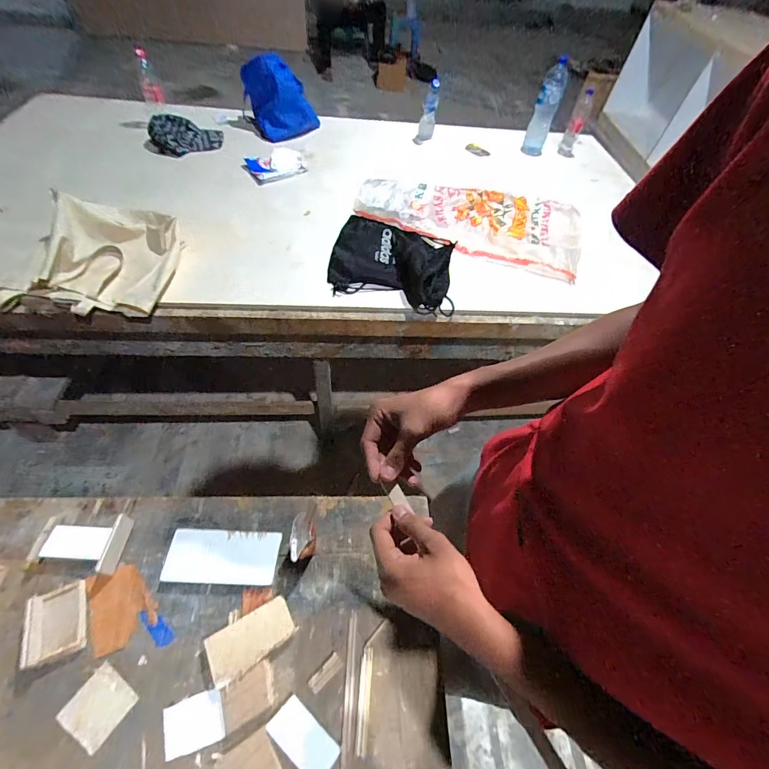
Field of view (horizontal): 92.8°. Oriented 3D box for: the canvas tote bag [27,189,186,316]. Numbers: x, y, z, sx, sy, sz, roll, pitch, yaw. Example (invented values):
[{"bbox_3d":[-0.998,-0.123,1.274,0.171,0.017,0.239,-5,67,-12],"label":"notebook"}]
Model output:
[{"bbox_3d":[-0.695,-0.348,0.939,0.291,0.110,0.381,0,57,-5],"label":"canvas tote bag"}]

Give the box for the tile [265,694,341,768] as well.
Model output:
[{"bbox_3d":[-0.104,0.458,0.474,0.090,0.008,0.045,35,61,17],"label":"tile"}]

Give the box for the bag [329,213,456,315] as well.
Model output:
[{"bbox_3d":[0.029,-0.360,1.056,0.352,0.055,0.322,12,57,3],"label":"bag"}]

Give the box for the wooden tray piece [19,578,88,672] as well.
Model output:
[{"bbox_3d":[-0.459,0.331,0.512,0.067,0.017,0.090,-8,52,-30],"label":"wooden tray piece"}]

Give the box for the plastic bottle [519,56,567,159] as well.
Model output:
[{"bbox_3d":[0.644,-1.096,1.476,0.088,0.320,0.076,20,58,8],"label":"plastic bottle"}]

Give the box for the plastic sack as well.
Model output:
[{"bbox_3d":[0.292,-0.555,1.177,0.729,0.063,0.360,14,63,-4],"label":"plastic sack"}]

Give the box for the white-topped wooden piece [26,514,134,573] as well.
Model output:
[{"bbox_3d":[-0.463,0.241,0.568,0.122,0.031,0.077,7,57,0],"label":"white-topped wooden piece"}]

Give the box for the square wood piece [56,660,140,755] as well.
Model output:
[{"bbox_3d":[-0.374,0.423,0.480,0.070,0.004,0.071,32,60,15],"label":"square wood piece"}]

